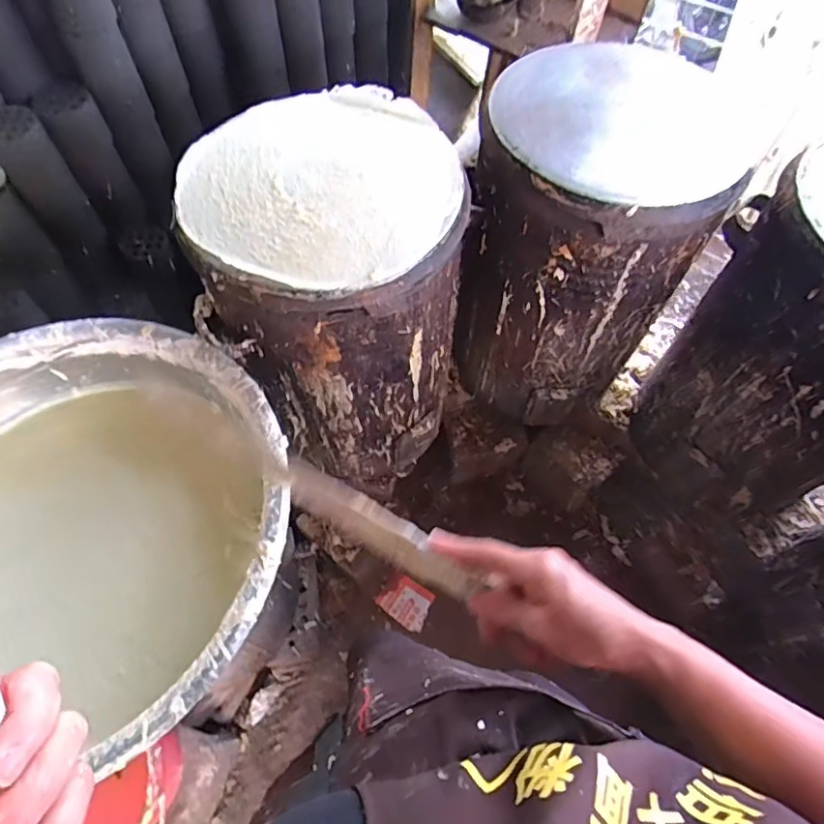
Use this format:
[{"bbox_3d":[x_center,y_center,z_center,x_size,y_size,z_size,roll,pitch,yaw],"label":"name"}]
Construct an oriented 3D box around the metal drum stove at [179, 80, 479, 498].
[{"bbox_3d":[-0.125,-0.172,0.961,0.373,0.568,0.389,-1,62,-1],"label":"metal drum stove"}]

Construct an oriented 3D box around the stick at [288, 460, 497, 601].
[{"bbox_3d":[-0.023,0.091,0.411,0.169,0.036,0.010,29,21,11],"label":"stick"}]

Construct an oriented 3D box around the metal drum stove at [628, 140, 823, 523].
[{"bbox_3d":[0.679,-0.109,0.956,0.402,0.586,0.384,38,68,18],"label":"metal drum stove"}]

